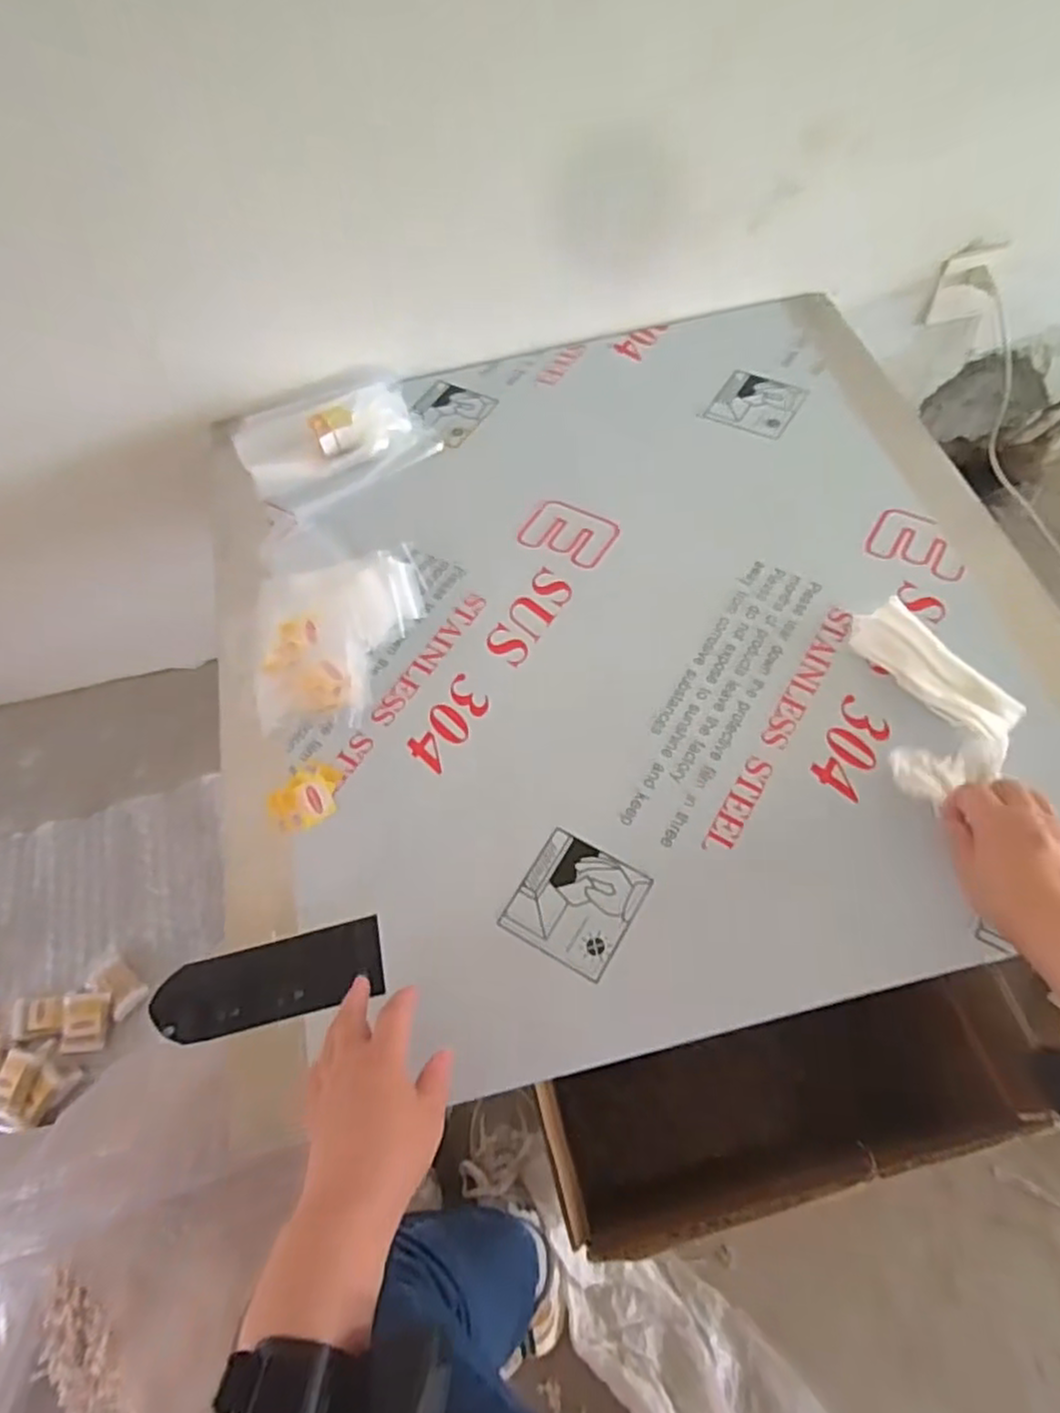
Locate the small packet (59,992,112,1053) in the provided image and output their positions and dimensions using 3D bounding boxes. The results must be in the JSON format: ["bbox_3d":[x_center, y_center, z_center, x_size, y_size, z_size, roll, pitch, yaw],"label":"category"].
[{"bbox_3d":[-0.598,0.426,0.955,0.059,0.007,0.073,0,62,-8],"label":"small packet"}]

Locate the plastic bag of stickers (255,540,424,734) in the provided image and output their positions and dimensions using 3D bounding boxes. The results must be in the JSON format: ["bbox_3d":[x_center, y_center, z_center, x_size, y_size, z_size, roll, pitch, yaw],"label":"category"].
[{"bbox_3d":[-0.182,-0.071,0.692,0.161,0.019,0.186,-11,61,-2],"label":"plastic bag of stickers"}]

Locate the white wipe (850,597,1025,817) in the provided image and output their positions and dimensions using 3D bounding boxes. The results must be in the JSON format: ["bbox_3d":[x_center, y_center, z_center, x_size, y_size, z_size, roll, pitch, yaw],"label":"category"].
[{"bbox_3d":[0.343,-0.013,0.608,0.106,0.028,0.178,-10,63,-1],"label":"white wipe"}]

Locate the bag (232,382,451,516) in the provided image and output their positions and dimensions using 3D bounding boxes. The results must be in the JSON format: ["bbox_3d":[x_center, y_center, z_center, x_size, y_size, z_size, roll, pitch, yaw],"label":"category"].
[{"bbox_3d":[-0.229,-0.313,0.818,0.199,0.043,0.167,-29,63,-12],"label":"bag"}]

